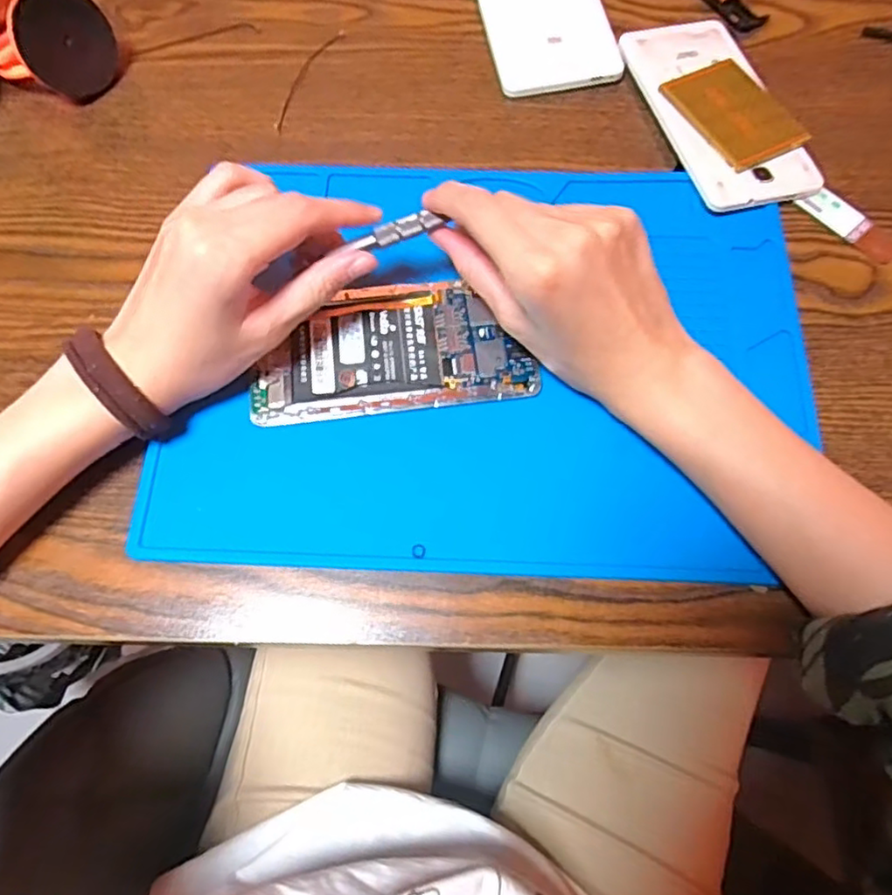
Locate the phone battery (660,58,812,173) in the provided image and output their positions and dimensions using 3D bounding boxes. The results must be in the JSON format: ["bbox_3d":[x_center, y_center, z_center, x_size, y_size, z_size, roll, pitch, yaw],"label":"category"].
[{"bbox_3d":[0.167,-0.194,0.361,0.059,0.004,0.075,-24,72,-13],"label":"phone battery"}]

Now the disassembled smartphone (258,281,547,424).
[{"bbox_3d":[-0.028,-0.050,0.315,0.135,0.004,0.070,-7,69,-2],"label":"disassembled smartphone"}]

